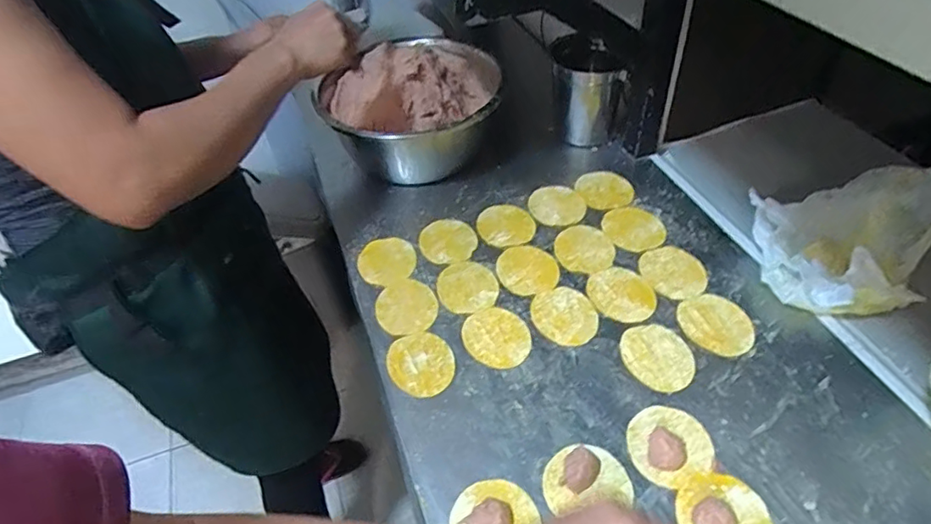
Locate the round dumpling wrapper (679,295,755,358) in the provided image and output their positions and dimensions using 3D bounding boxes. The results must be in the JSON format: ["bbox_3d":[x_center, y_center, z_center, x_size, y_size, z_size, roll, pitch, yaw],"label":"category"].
[{"bbox_3d":[0.286,0.070,0.639,0.072,0.004,0.083,-17,47,-11],"label":"round dumpling wrapper"}]

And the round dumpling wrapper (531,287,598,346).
[{"bbox_3d":[0.118,0.064,0.667,0.072,0.004,0.083,-16,47,-10],"label":"round dumpling wrapper"}]

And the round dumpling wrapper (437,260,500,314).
[{"bbox_3d":[0.003,0.030,0.712,0.073,0.004,0.084,-12,47,-7],"label":"round dumpling wrapper"}]

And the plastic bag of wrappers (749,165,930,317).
[{"bbox_3d":[0.452,-0.024,0.645,0.208,0.103,0.145,-5,46,0],"label":"plastic bag of wrappers"}]

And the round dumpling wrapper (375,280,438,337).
[{"bbox_3d":[-0.073,0.054,0.693,0.072,0.005,0.084,-8,46,-2],"label":"round dumpling wrapper"}]

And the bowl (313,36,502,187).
[{"bbox_3d":[-0.085,-0.236,0.866,0.254,0.163,0.243,-3,46,3],"label":"bowl"}]

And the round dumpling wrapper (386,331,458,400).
[{"bbox_3d":[-0.050,0.113,0.632,0.072,0.004,0.083,-21,48,-15],"label":"round dumpling wrapper"}]

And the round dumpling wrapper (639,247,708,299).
[{"bbox_3d":[0.260,0.011,0.702,0.076,0.004,0.087,-13,47,-7],"label":"round dumpling wrapper"}]

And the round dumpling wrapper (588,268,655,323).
[{"bbox_3d":[0.189,0.039,0.681,0.073,0.004,0.083,-17,47,-11],"label":"round dumpling wrapper"}]

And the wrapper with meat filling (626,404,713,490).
[{"bbox_3d":[0.199,0.171,0.541,0.076,0.023,0.083,-3,46,3],"label":"wrapper with meat filling"}]

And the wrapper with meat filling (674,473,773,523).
[{"bbox_3d":[0.229,0.222,0.491,0.081,0.021,0.074,-3,46,3],"label":"wrapper with meat filling"}]

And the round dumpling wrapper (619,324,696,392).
[{"bbox_3d":[0.212,0.103,0.617,0.073,0.004,0.083,-18,48,-11],"label":"round dumpling wrapper"}]

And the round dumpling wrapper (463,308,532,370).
[{"bbox_3d":[0.037,0.087,0.650,0.072,0.004,0.082,-20,48,-13],"label":"round dumpling wrapper"}]

